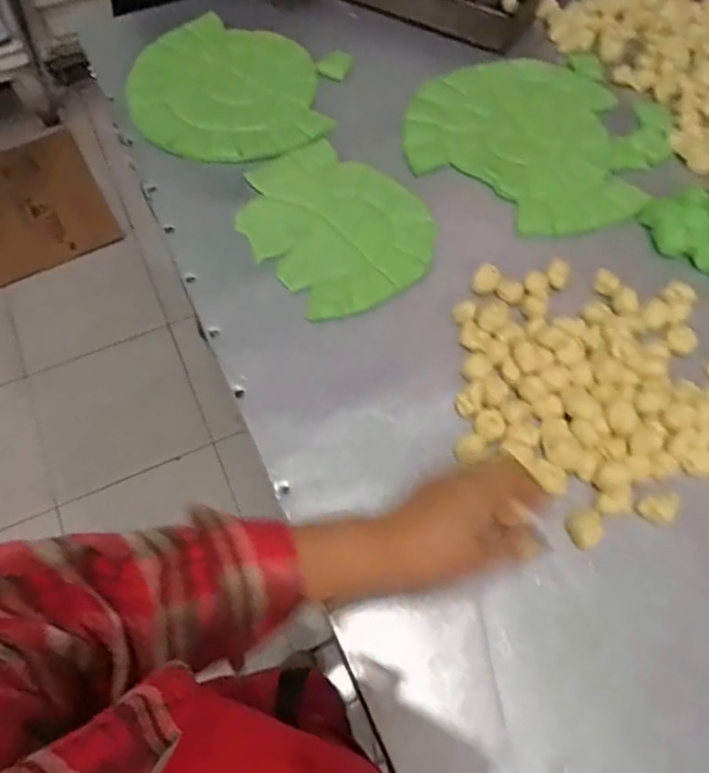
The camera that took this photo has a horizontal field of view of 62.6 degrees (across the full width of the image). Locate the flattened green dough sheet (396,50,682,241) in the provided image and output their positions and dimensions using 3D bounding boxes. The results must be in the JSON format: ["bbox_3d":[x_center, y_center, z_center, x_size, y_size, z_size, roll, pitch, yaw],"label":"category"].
[{"bbox_3d":[0.250,-0.339,0.771,0.327,0.011,0.318,-32,66,-16],"label":"flattened green dough sheet"}]

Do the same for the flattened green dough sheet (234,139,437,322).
[{"bbox_3d":[-0.029,-0.200,0.705,0.193,0.016,0.249,-35,68,-17],"label":"flattened green dough sheet"}]

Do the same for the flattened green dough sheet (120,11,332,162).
[{"bbox_3d":[-0.182,-0.423,0.811,0.251,0.008,0.291,-13,63,-7],"label":"flattened green dough sheet"}]

